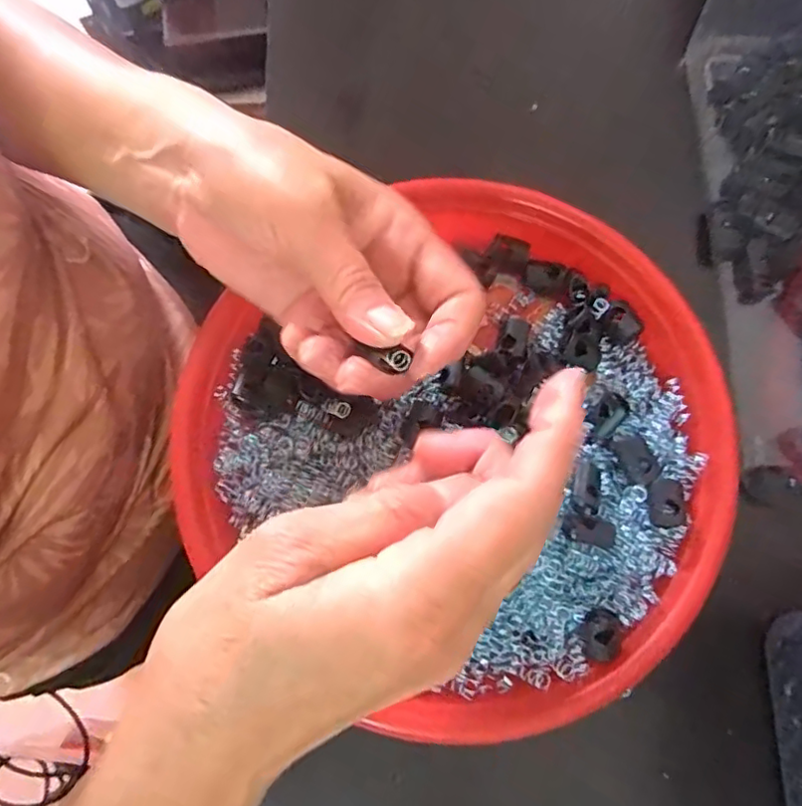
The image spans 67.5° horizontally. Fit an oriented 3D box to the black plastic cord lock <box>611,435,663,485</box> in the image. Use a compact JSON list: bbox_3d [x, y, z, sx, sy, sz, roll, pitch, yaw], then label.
[{"bbox_3d":[0.104,0.025,0.265,0.013,0.011,0.021,-28,80,-5],"label":"black plastic cord lock"}]

